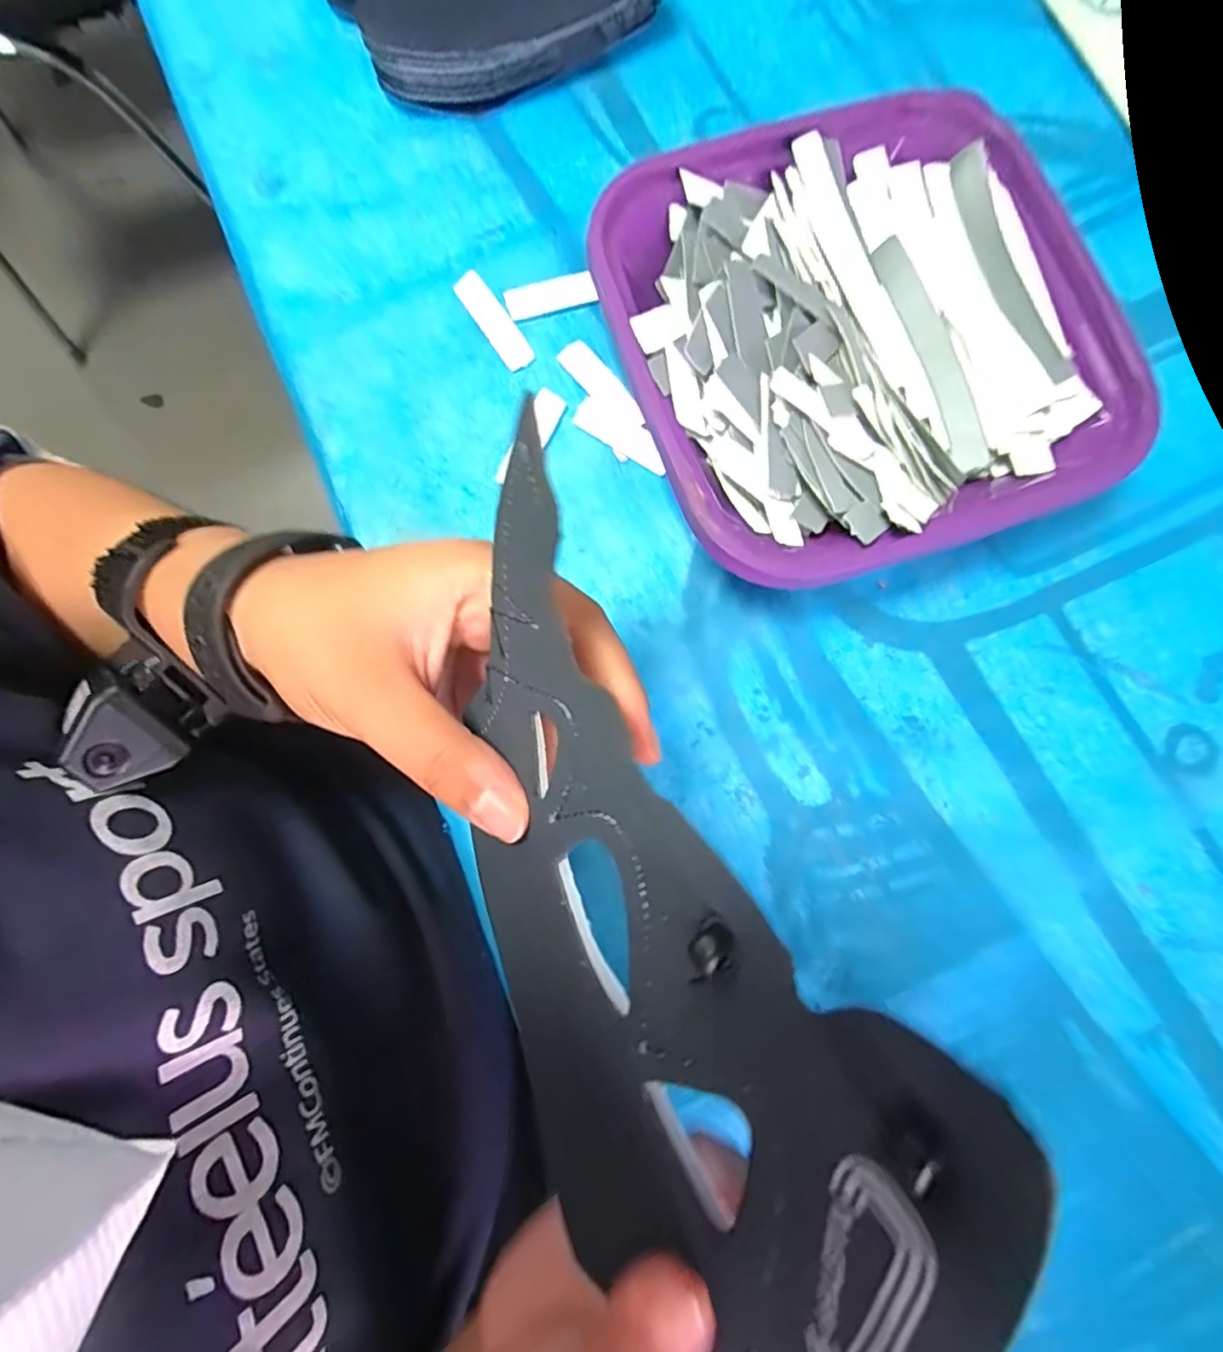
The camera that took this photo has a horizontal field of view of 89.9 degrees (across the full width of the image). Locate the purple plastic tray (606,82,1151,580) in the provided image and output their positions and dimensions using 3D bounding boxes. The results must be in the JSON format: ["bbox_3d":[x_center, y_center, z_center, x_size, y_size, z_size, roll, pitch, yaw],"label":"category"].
[{"bbox_3d":[0.100,-0.134,0.252,0.191,0.044,0.185,-20,78,-5],"label":"purple plastic tray"}]

